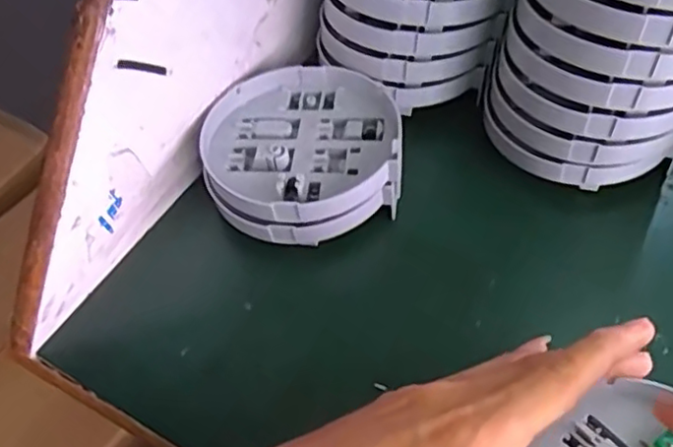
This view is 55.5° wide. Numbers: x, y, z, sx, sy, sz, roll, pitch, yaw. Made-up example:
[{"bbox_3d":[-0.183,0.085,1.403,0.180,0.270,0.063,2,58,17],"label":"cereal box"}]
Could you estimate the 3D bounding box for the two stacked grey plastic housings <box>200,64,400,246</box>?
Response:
[{"bbox_3d":[-0.019,-0.043,0.346,0.100,0.028,0.109,-5,53,0],"label":"two stacked grey plastic housings"}]

